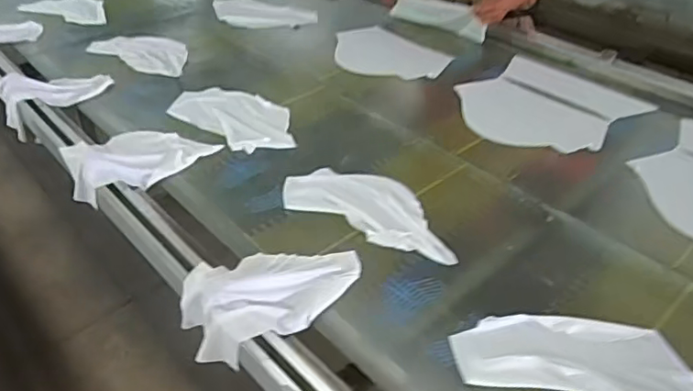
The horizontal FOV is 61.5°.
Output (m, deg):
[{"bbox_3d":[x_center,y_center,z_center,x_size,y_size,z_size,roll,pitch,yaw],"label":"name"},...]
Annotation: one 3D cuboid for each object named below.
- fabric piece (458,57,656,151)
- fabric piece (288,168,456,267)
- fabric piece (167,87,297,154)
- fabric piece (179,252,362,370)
[{"bbox_3d":[0.489,-0.230,1.493,0.393,0.029,0.391,-28,47,-27],"label":"fabric piece"},{"bbox_3d":[0.052,0.020,1.168,0.381,0.007,0.170,20,43,24],"label":"fabric piece"},{"bbox_3d":[-0.277,-0.200,1.459,0.386,0.015,0.197,29,47,32],"label":"fabric piece"},{"bbox_3d":[-0.121,0.163,0.998,0.299,0.080,0.189,-24,44,-26],"label":"fabric piece"}]

